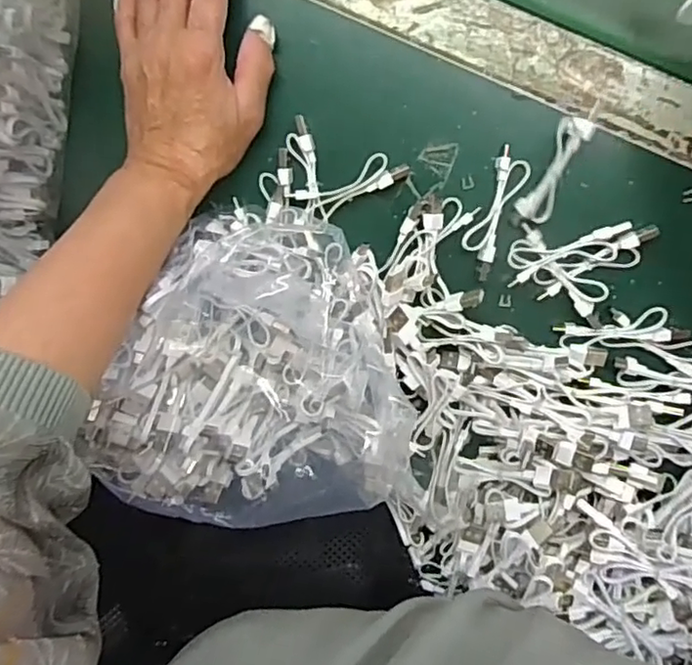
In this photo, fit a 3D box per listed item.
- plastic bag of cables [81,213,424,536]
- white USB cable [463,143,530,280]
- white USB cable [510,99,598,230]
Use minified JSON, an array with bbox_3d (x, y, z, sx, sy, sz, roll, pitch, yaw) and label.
[{"bbox_3d":[-0.049,0.019,0.366,0.184,0.060,0.177,6,100,5],"label":"plastic bag of cables"},{"bbox_3d":[0.092,-0.074,0.377,0.022,0.010,0.078,21,101,2],"label":"white USB cable"},{"bbox_3d":[0.125,-0.098,0.361,0.021,0.008,0.078,26,120,3],"label":"white USB cable"}]

